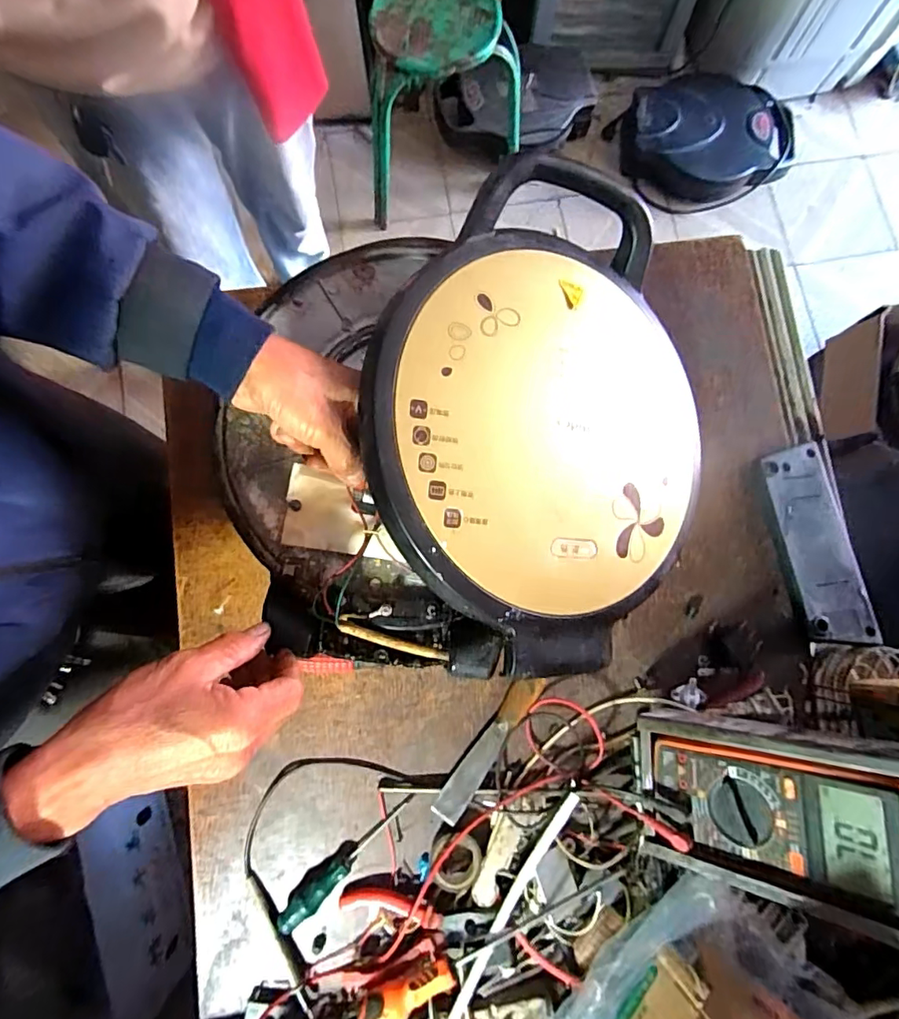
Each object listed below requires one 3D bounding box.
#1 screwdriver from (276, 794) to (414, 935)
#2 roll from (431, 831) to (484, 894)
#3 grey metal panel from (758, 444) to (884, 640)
[{"bbox_3d":[-0.090,0.294,0.451,0.026,0.017,0.139,42,82,6],"label":"screwdriver"},{"bbox_3d":[0.006,0.292,0.442,0.040,0.010,0.042,-31,82,-6],"label":"roll"},{"bbox_3d":[0.334,0.029,0.489,0.076,0.010,0.180,-2,74,-12],"label":"grey metal panel"}]

